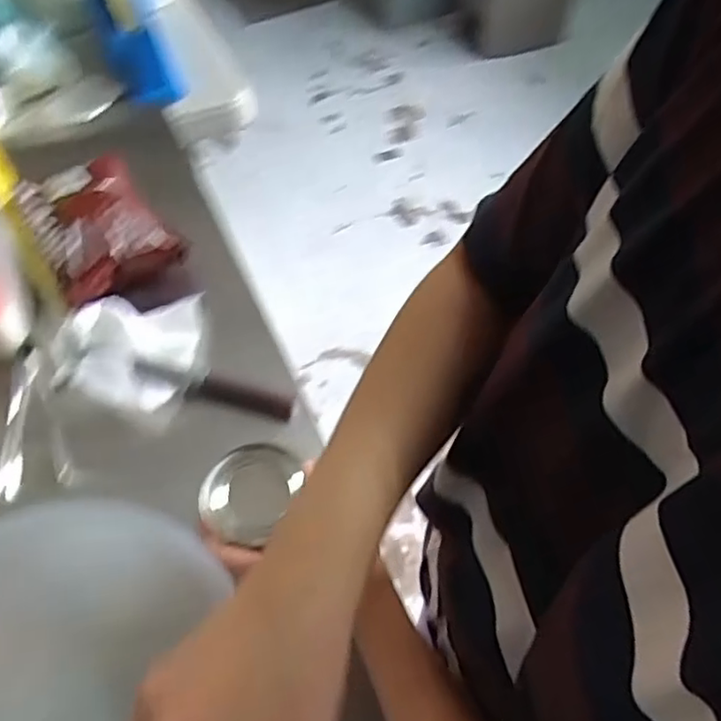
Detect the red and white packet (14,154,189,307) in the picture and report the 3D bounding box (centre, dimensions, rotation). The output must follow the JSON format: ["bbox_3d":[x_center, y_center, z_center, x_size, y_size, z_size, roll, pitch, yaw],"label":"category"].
[{"bbox_3d":[-0.263,-0.139,0.662,0.118,0.065,0.133,-27,61,-19],"label":"red and white packet"}]

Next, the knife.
[{"bbox_3d":[-0.136,0.027,0.609,0.146,0.022,0.022,17,56,-8],"label":"knife"}]

